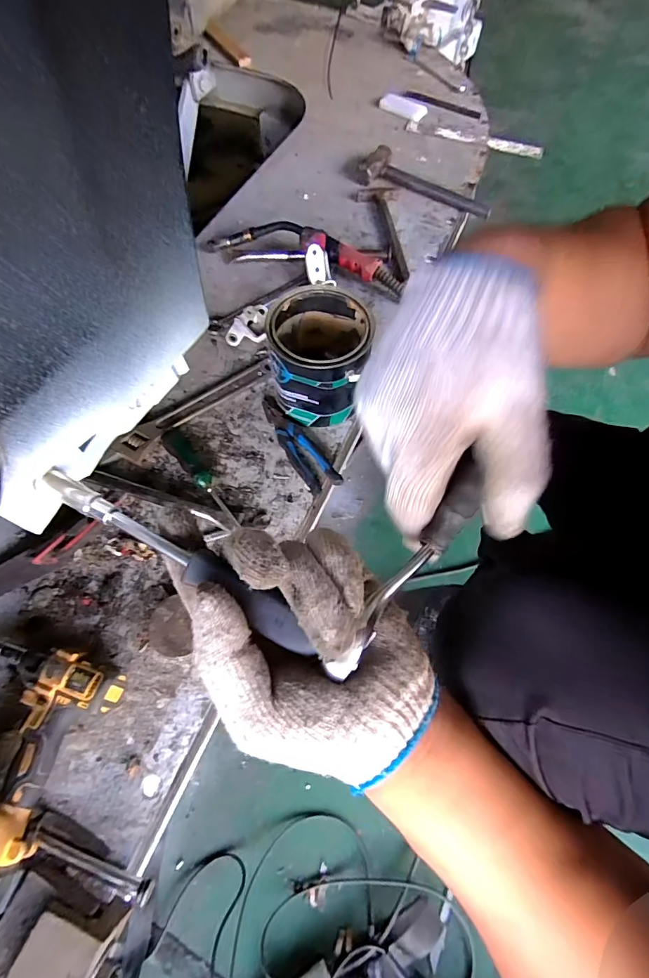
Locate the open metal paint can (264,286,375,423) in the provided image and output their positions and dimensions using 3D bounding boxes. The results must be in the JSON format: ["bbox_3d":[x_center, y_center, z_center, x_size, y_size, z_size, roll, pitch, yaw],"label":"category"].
[{"bbox_3d":[-0.007,-0.209,0.680,0.146,0.149,0.164,-1,65,-2],"label":"open metal paint can"}]

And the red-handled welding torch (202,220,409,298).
[{"bbox_3d":[-0.034,-0.480,0.851,0.402,0.066,0.065,18,66,7],"label":"red-handled welding torch"}]

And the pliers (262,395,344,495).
[{"bbox_3d":[-0.047,-0.078,0.691,0.053,0.017,0.200,-31,70,-14],"label":"pliers"}]

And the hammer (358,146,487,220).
[{"bbox_3d":[0.241,-0.712,0.984,0.322,0.034,0.095,28,68,11],"label":"hammer"}]

